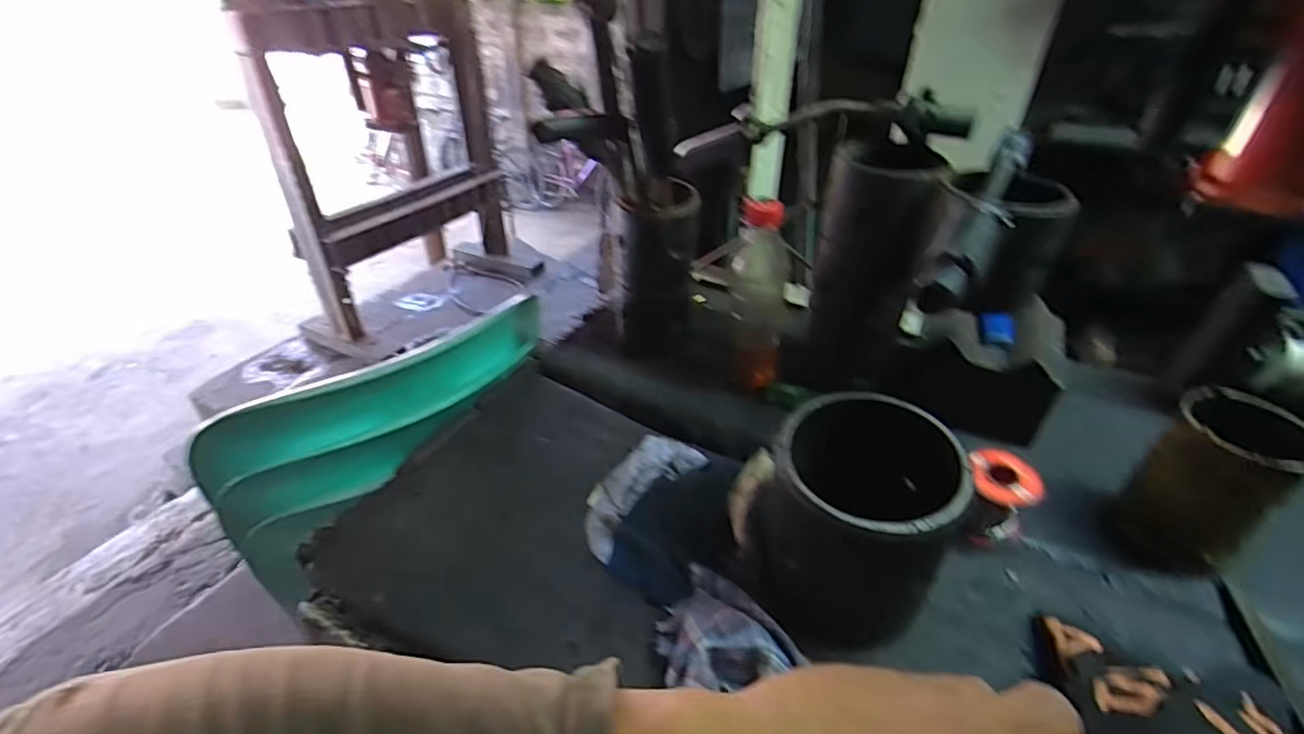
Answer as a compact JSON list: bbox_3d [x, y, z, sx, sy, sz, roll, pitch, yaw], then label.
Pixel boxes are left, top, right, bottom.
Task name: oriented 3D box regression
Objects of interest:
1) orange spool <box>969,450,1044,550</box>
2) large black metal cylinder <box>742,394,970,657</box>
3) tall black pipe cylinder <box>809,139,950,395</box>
[{"bbox_3d":[0.256,0.103,0.434,0.047,0.070,0.048,0,36,0],"label":"orange spool"},{"bbox_3d":[0.130,0.098,0.380,0.110,0.132,0.120,7,36,10],"label":"large black metal cylinder"},{"bbox_3d":[0.186,-0.080,0.511,0.083,0.208,0.075,12,38,17],"label":"tall black pipe cylinder"}]

